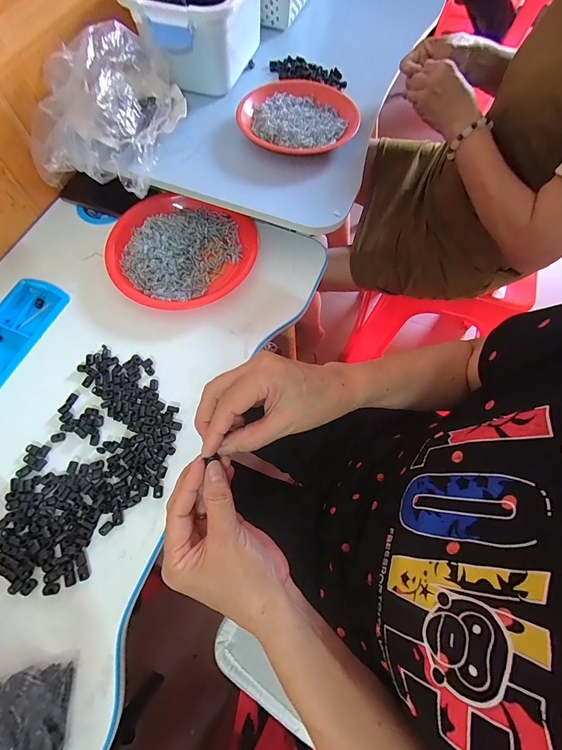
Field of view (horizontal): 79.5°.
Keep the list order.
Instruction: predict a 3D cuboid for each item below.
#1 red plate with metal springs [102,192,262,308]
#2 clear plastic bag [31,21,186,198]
[{"bbox_3d":[-0.153,-0.187,0.507,0.221,0.037,0.201,11,68,3],"label":"red plate with metal springs"},{"bbox_3d":[-0.254,-0.416,0.498,0.186,0.103,0.258,15,68,4],"label":"clear plastic bag"}]

